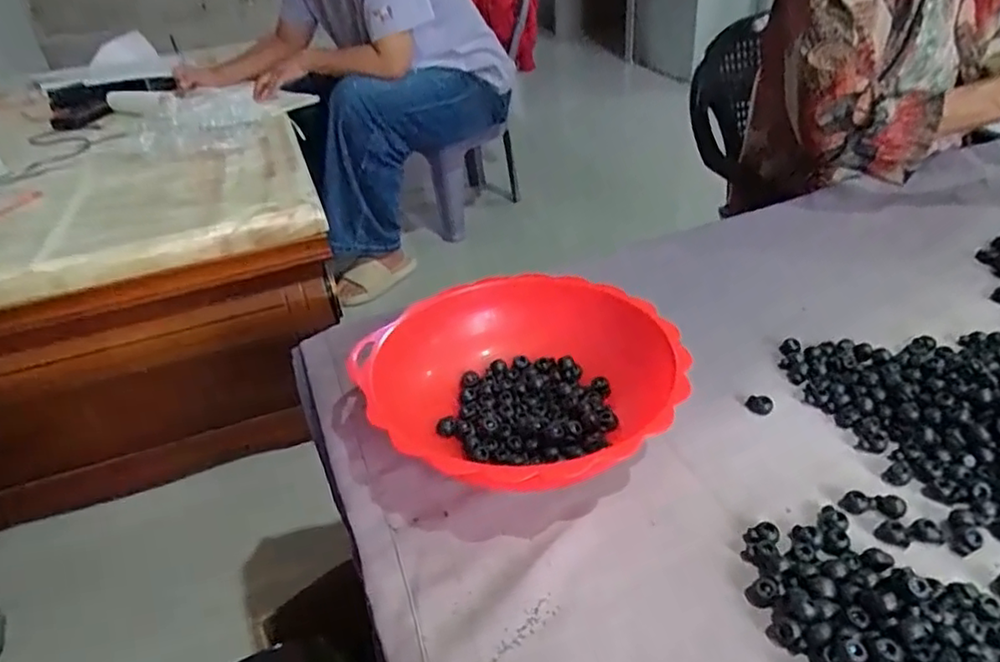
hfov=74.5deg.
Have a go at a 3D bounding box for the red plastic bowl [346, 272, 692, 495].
[{"bbox_3d":[0.020,0.046,0.519,0.229,0.076,0.234,-4,33,2],"label":"red plastic bowl"}]

